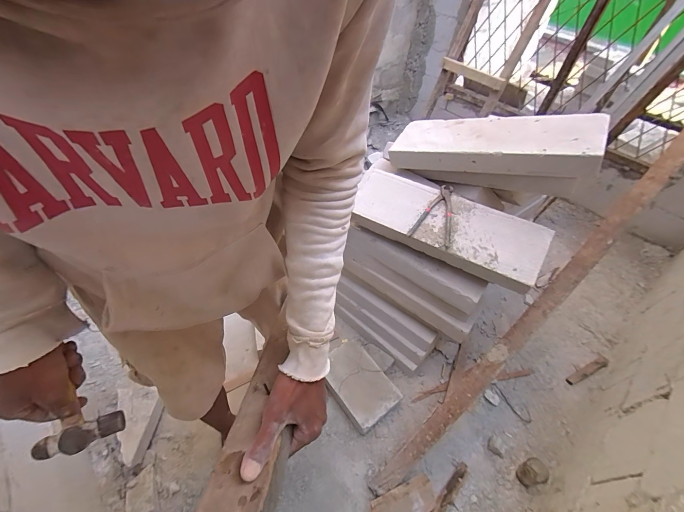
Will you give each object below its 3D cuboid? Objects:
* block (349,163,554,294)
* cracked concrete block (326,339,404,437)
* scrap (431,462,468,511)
[{"bbox_3d":[0.347,-0.086,0.975,0.529,0.100,0.256,26,70,22],"label":"block"},{"bbox_3d":[0.069,0.509,1.225,0.205,0.074,0.301,-24,54,-24],"label":"cracked concrete block"},{"bbox_3d":[0.346,0.795,1.008,0.243,0.039,0.043,-34,59,-30],"label":"scrap"}]

